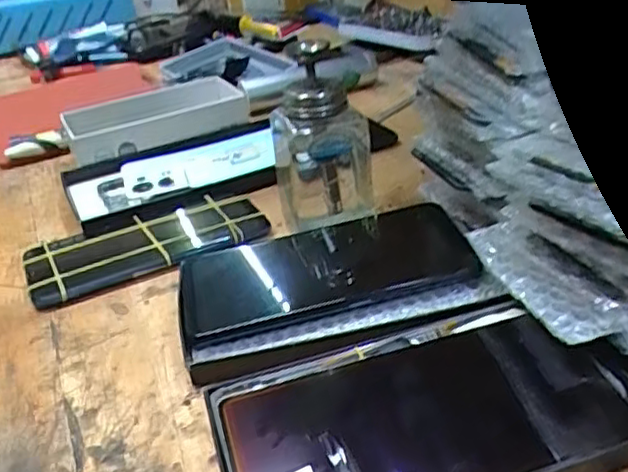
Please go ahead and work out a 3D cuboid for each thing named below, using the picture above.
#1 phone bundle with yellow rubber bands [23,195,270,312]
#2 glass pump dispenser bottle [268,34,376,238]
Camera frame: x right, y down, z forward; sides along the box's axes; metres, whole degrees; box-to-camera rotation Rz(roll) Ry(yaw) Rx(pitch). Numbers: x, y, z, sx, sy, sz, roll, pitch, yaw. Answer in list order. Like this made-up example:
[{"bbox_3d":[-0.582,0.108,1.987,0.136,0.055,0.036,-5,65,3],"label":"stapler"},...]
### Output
[{"bbox_3d":[-0.112,0.009,0.449,0.157,0.022,0.070,-18,32,-18],"label":"phone bundle with yellow rubber bands"},{"bbox_3d":[0.005,-0.060,0.423,0.061,0.116,0.064,-9,30,-4],"label":"glass pump dispenser bottle"}]

